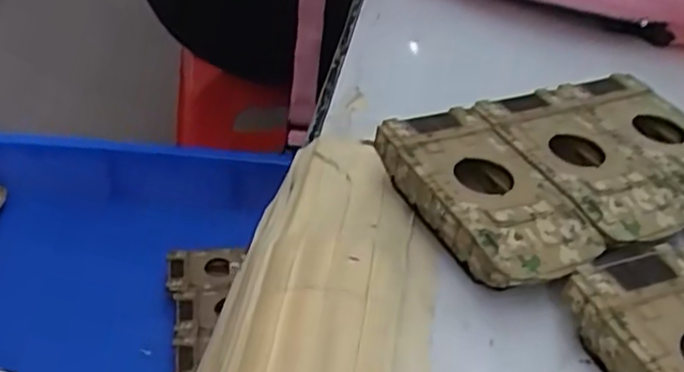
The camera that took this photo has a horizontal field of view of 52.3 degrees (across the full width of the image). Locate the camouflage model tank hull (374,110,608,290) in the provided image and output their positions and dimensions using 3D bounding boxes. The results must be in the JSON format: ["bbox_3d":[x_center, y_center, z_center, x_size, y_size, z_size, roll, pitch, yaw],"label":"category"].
[{"bbox_3d":[0.057,0.006,0.280,0.049,0.021,0.093,-13,43,-24],"label":"camouflage model tank hull"}]

